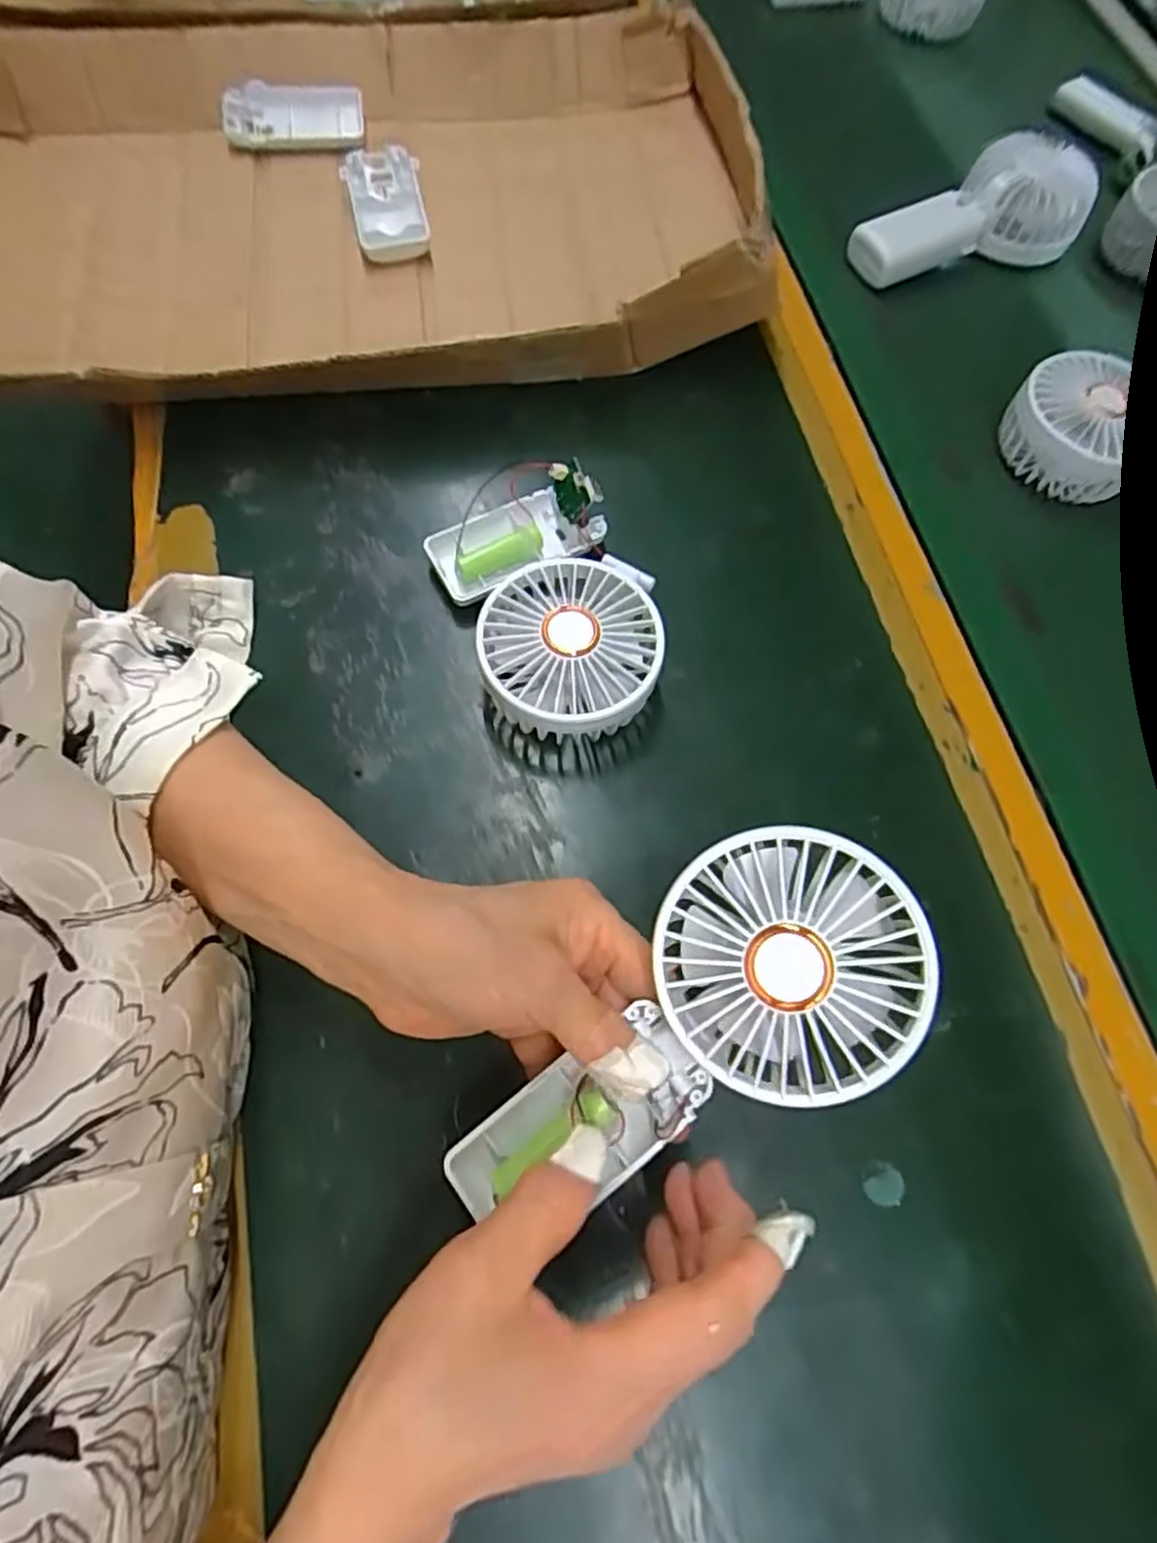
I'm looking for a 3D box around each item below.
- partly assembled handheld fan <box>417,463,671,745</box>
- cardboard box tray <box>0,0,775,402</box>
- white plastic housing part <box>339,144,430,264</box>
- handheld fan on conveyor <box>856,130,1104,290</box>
[{"bbox_3d":[-0.017,-0.090,0.369,0.090,0.048,0.163,-20,71,-9],"label":"partly assembled handheld fan"},{"bbox_3d":[-0.162,-0.361,0.452,0.531,0.067,0.317,-9,69,-5],"label":"cardboard box tray"},{"bbox_3d":[-0.126,-0.370,0.477,0.049,0.022,0.094,-9,69,-5],"label":"white plastic housing part"},{"bbox_3d":[0.274,-0.385,0.506,0.184,0.044,0.069,-27,72,-11],"label":"handheld fan on conveyor"}]

